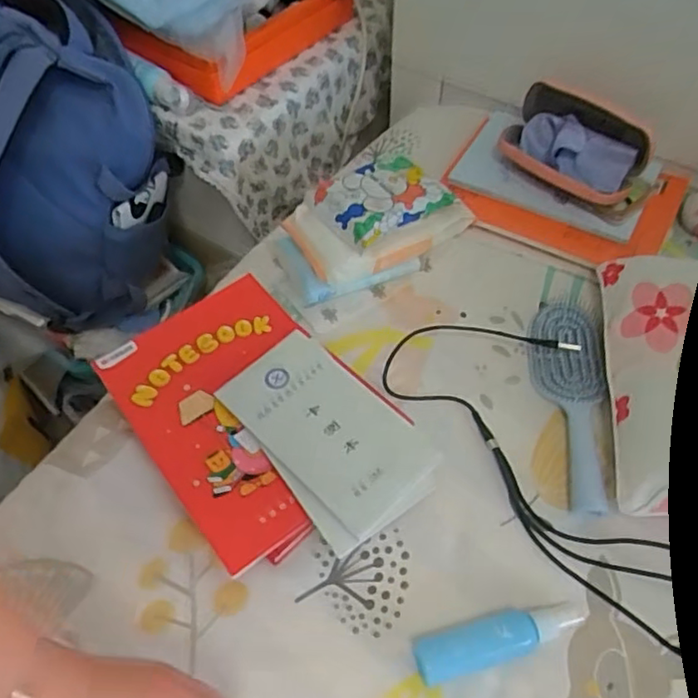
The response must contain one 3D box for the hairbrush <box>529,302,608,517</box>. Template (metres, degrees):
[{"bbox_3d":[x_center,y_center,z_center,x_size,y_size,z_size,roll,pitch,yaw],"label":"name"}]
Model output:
[{"bbox_3d":[0.203,0.045,0.589,0.066,0.028,0.220,9,55,8],"label":"hairbrush"}]

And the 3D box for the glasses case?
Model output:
[{"bbox_3d":[0.248,-0.224,0.715,0.087,0.099,0.160,-36,60,-19],"label":"glasses case"}]

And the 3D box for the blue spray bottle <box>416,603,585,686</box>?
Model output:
[{"bbox_3d":[0.113,0.213,0.463,0.132,0.024,0.032,-12,55,-8],"label":"blue spray bottle"}]

